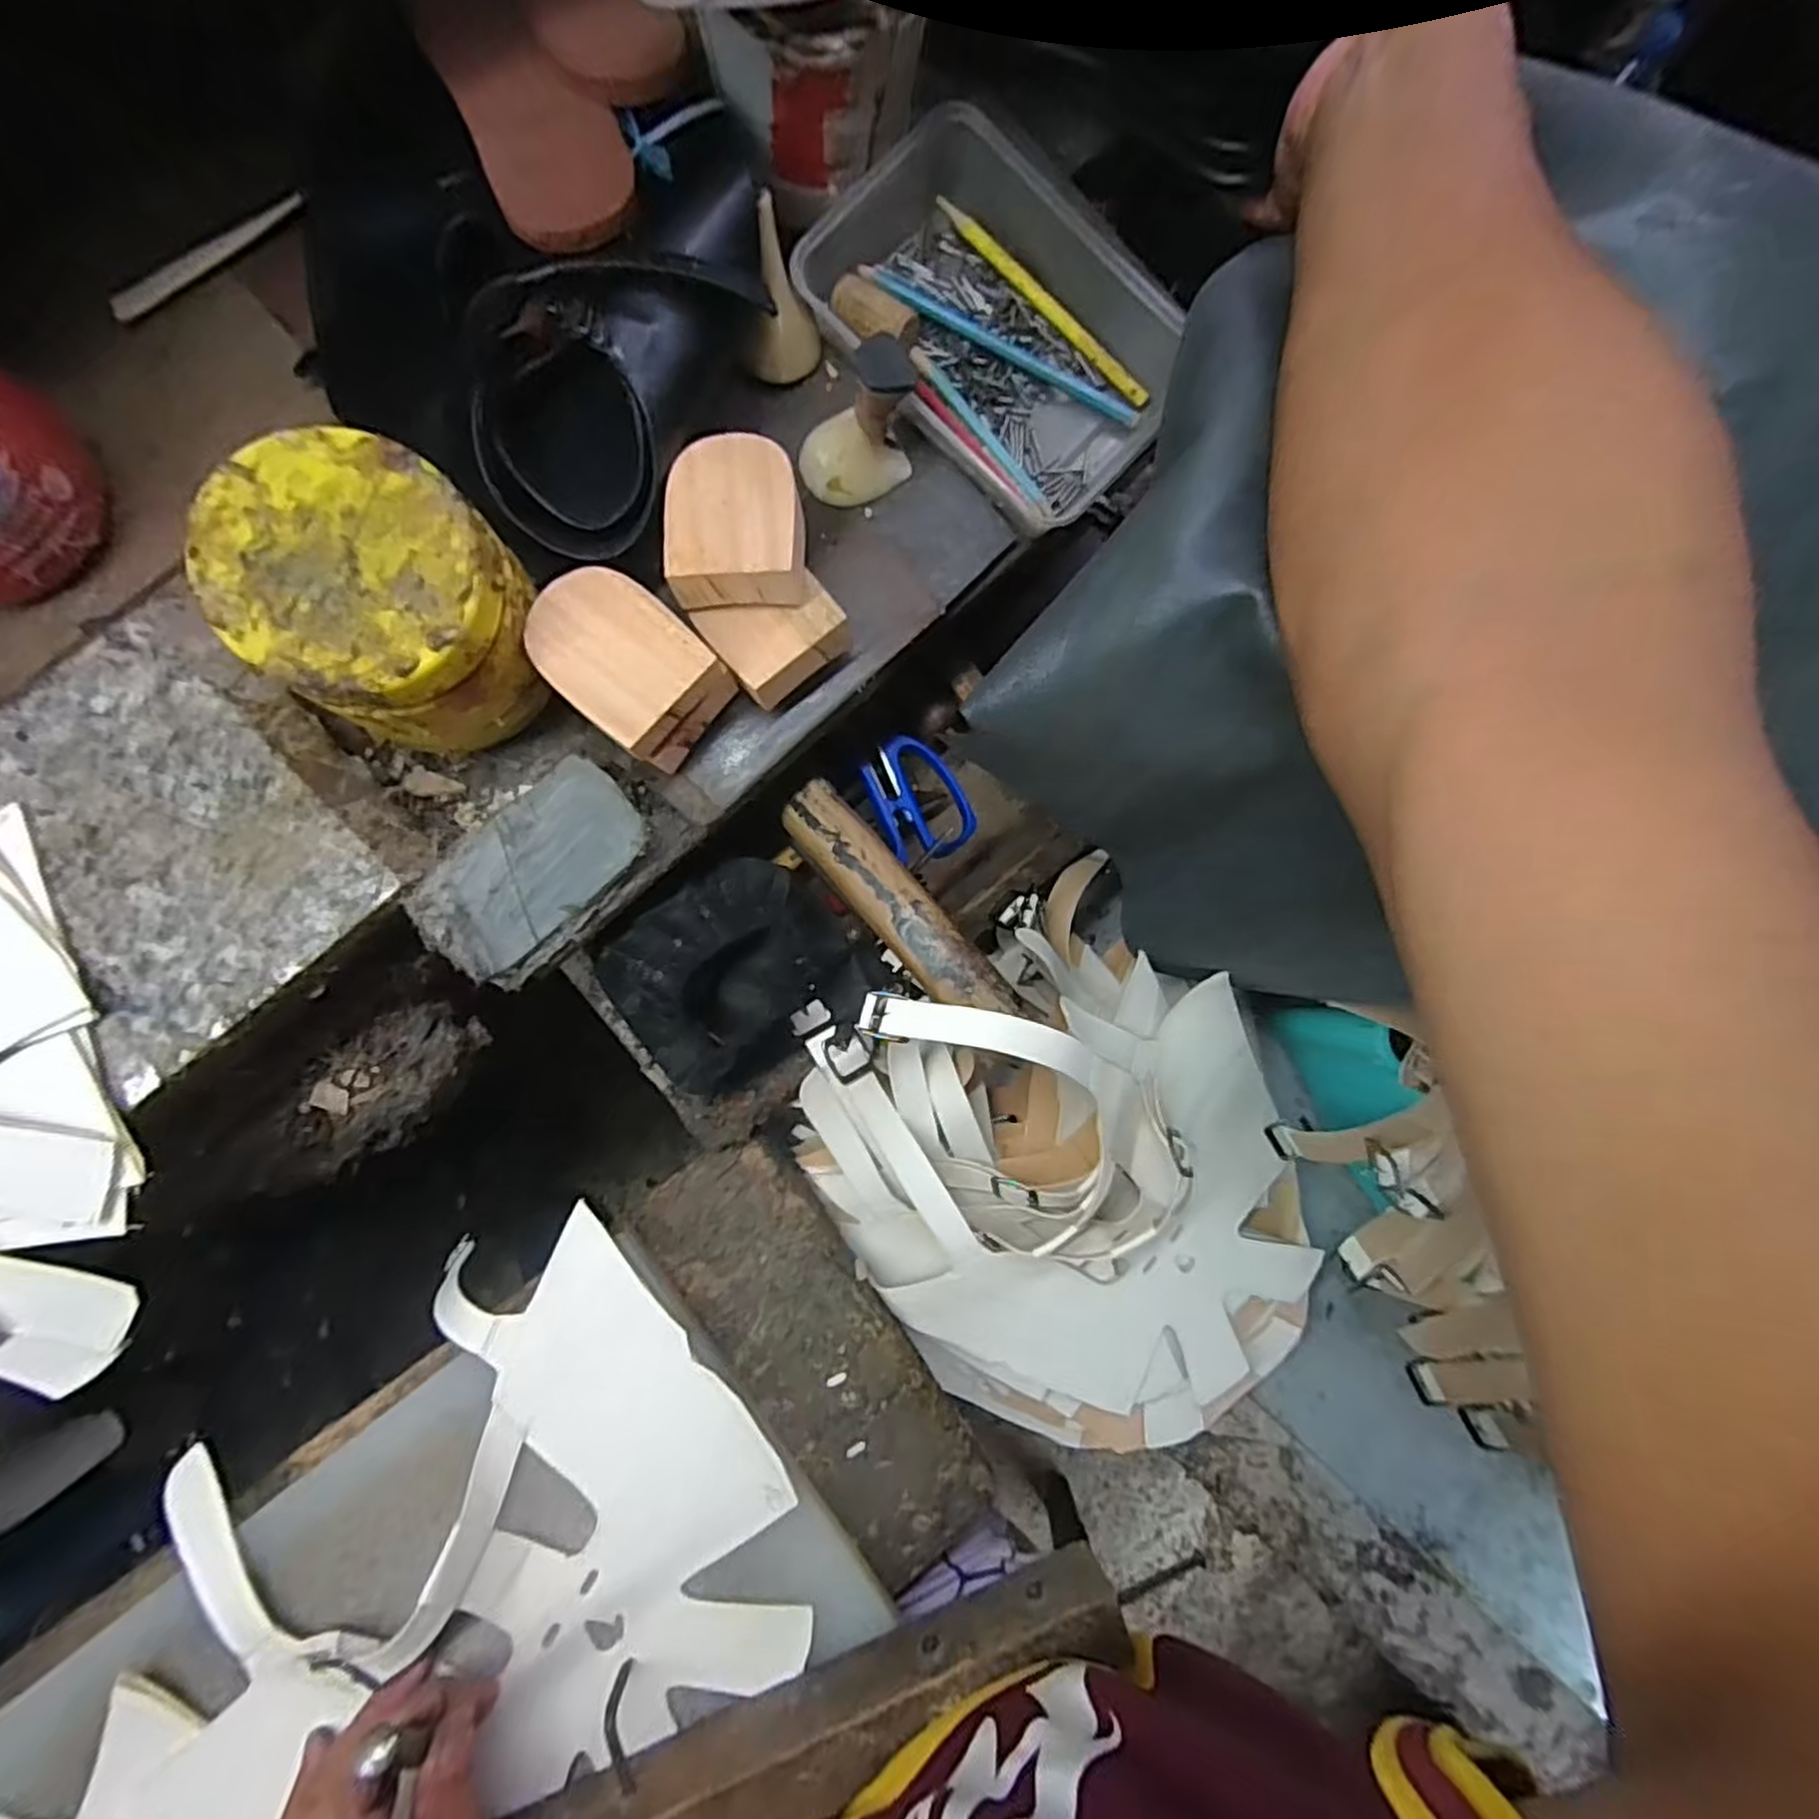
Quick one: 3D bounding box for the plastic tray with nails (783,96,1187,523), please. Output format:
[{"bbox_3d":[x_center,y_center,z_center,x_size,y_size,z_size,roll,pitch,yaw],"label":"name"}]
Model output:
[{"bbox_3d":[0.045,-0.276,0.367,0.170,0.038,0.124,40,83,-3],"label":"plastic tray with nails"}]

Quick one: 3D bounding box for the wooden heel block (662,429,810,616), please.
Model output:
[{"bbox_3d":[-0.074,-0.167,0.326,0.056,0.021,0.069,-6,87,-7],"label":"wooden heel block"}]

